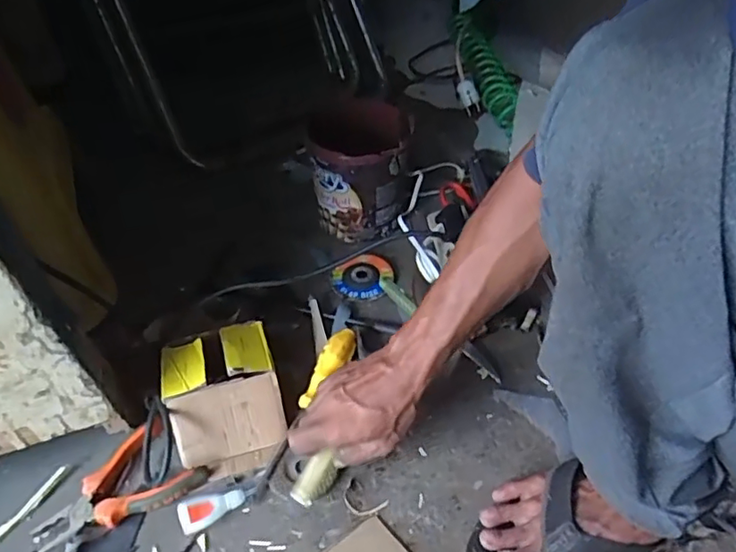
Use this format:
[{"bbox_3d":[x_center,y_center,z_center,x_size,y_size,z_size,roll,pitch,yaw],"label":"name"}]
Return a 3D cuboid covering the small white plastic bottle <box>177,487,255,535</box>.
[{"bbox_3d":[-0.147,0.224,0.562,0.071,0.019,0.031,-20,48,-15],"label":"small white plastic bottle"}]

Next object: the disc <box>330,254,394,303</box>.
[{"bbox_3d":[-0.007,0.003,0.773,0.082,0.015,0.077,-2,45,2],"label":"disc"}]

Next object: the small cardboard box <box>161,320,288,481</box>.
[{"bbox_3d":[-0.156,0.129,0.623,0.114,0.065,0.145,-15,47,-11],"label":"small cardboard box"}]

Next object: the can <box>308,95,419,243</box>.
[{"bbox_3d":[-0.007,-0.152,0.832,0.129,0.145,0.152,-1,46,2],"label":"can"}]

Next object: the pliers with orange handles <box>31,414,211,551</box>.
[{"bbox_3d":[-0.251,0.210,0.578,0.158,0.023,0.084,-26,50,-21],"label":"pliers with orange handles"}]

